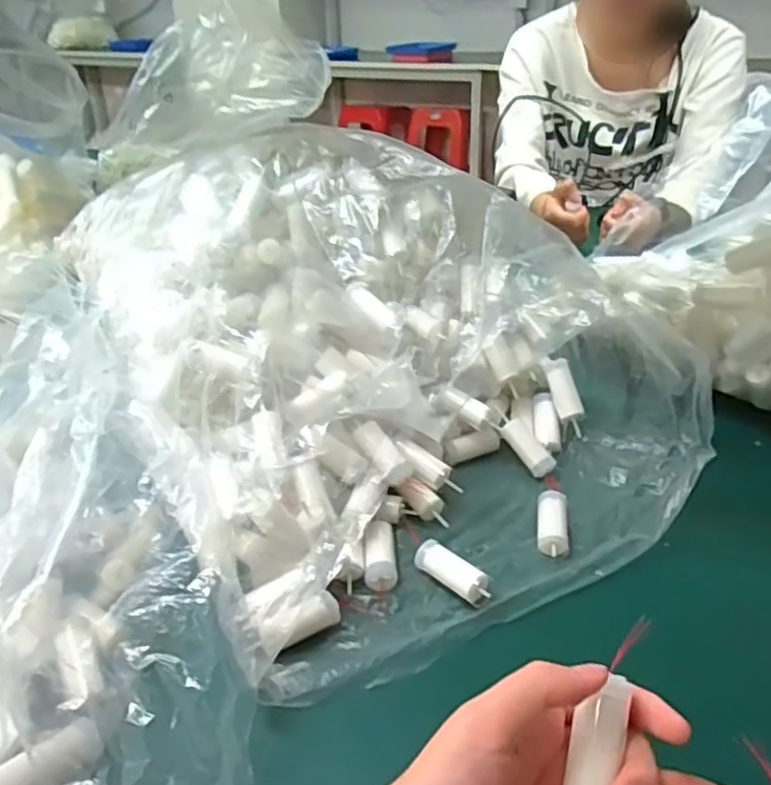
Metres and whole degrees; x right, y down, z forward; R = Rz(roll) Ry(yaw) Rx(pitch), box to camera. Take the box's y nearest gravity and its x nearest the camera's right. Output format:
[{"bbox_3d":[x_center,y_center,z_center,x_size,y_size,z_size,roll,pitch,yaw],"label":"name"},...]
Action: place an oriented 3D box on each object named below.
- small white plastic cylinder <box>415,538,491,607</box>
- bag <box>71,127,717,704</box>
[{"bbox_3d":[0.042,0.116,0.443,0.020,0.016,0.053,-27,40,-35],"label":"small white plastic cylinder"},{"bbox_3d":[-0.004,-0.033,0.513,0.361,0.209,0.368,-16,34,-22],"label":"bag"}]

